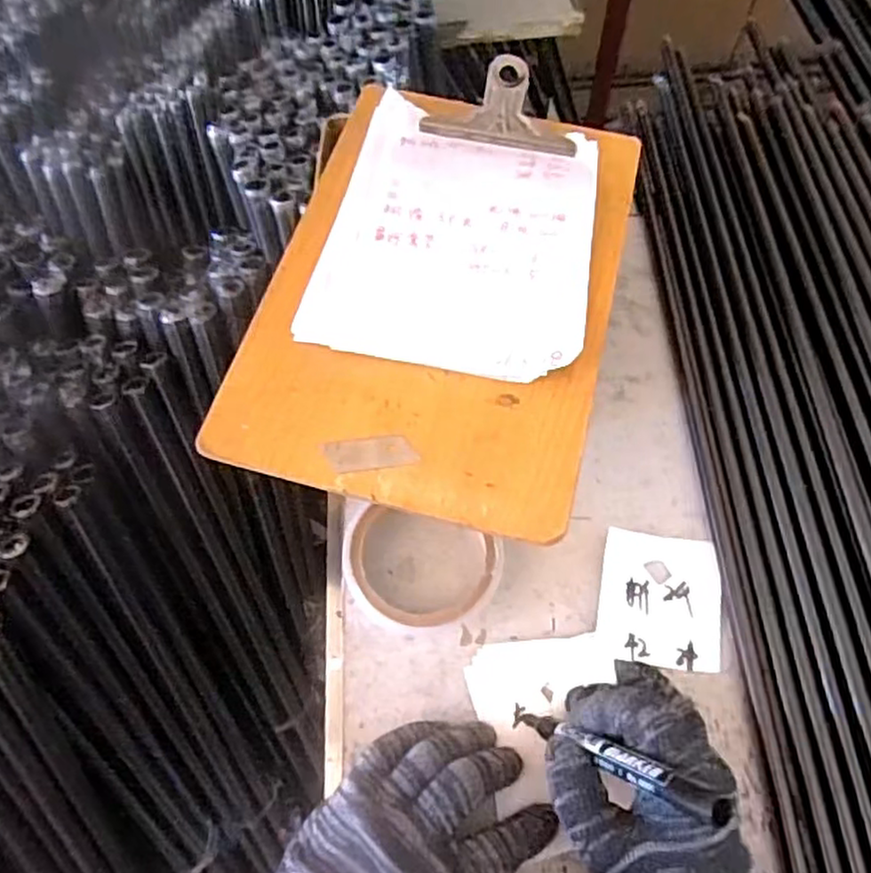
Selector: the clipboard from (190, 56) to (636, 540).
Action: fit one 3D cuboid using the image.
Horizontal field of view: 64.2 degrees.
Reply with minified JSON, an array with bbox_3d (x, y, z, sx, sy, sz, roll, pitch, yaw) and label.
[{"bbox_3d":[0.006,-0.094,0.400,0.189,0.018,0.282,13,65,7],"label":"clipboard"}]

